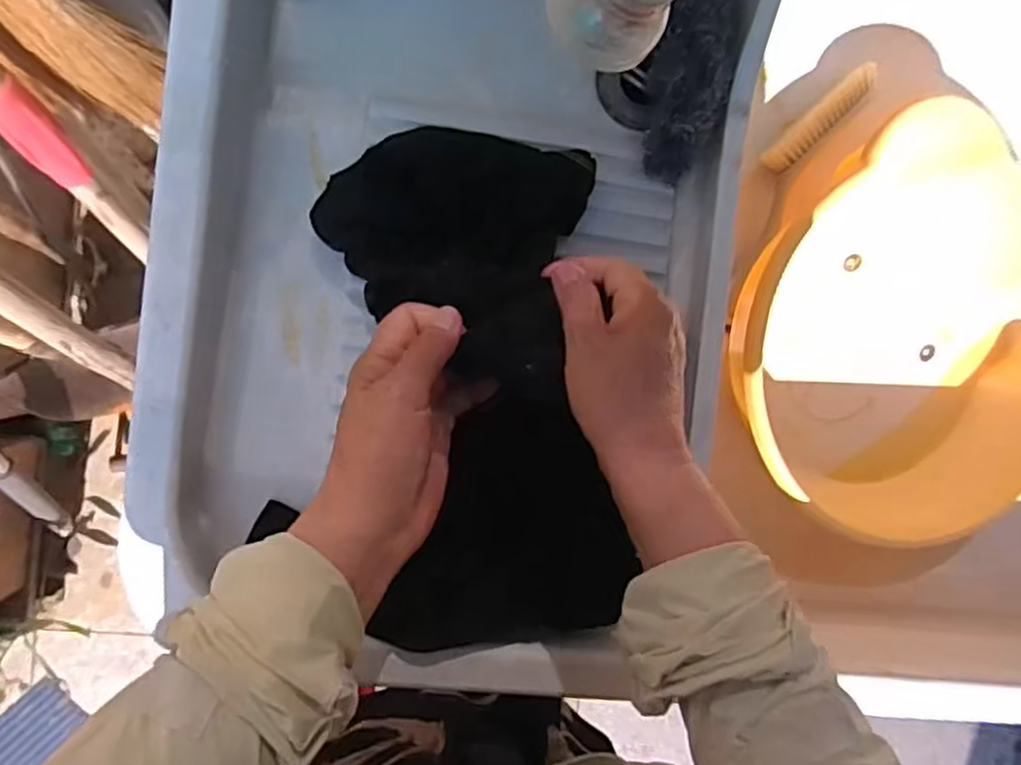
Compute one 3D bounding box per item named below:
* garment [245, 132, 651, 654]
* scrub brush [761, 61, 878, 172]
[{"bbox_3d":[-0.036,-0.001,0.431,0.203,0.042,0.316,-9,87,-8],"label":"garment"},{"bbox_3d":[0.267,-0.228,0.610,0.120,0.020,0.022,-44,98,-4],"label":"scrub brush"}]

